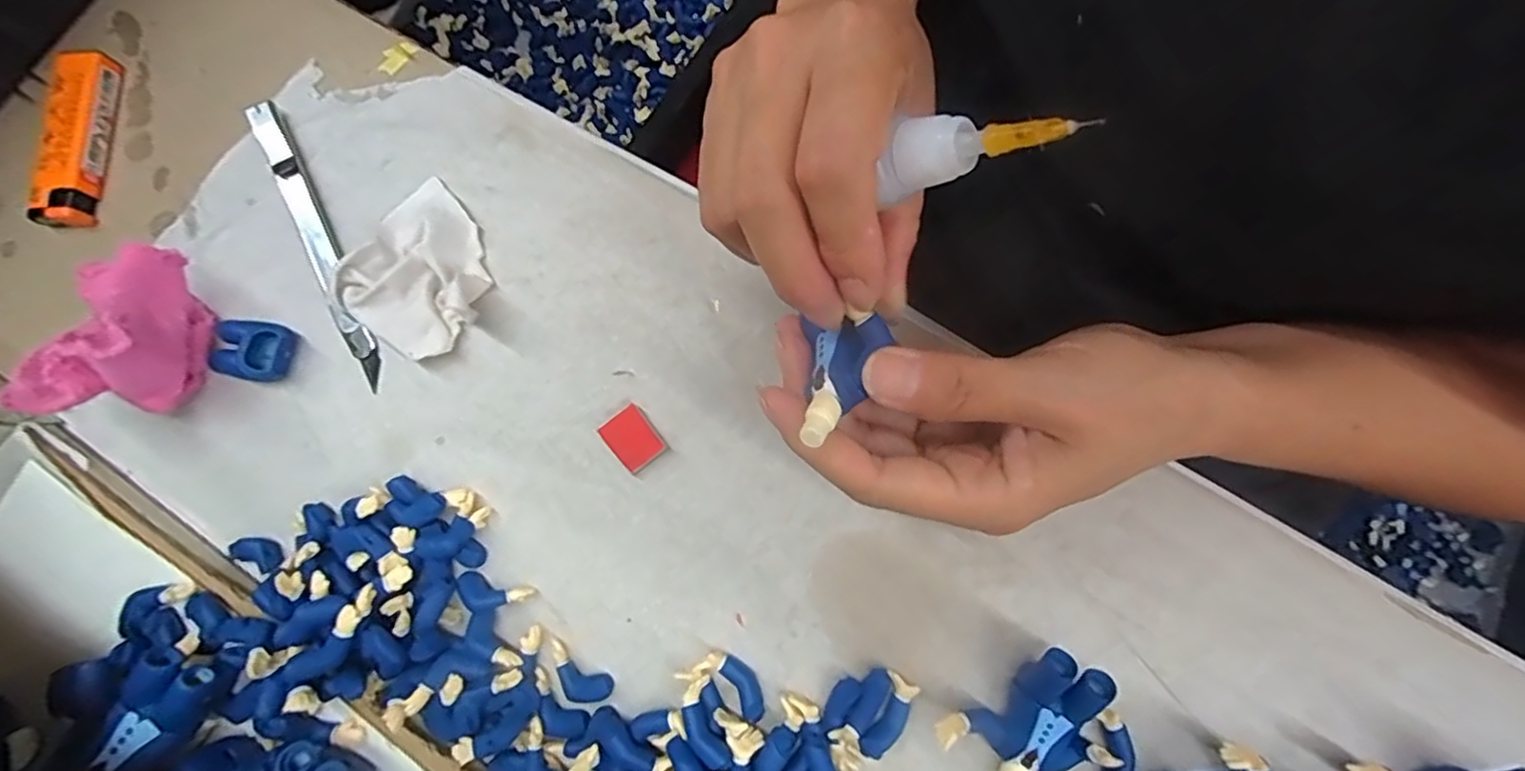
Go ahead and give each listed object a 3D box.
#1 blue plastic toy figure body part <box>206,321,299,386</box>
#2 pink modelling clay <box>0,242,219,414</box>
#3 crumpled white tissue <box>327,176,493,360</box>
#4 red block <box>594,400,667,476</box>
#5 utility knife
[{"bbox_3d":[-0.210,-0.014,0.264,0.030,0.012,0.023,7,80,6],"label":"blue plastic toy figure body part"},{"bbox_3d":[-0.247,-0.020,0.249,0.047,0.039,0.058,-15,79,1],"label":"pink modelling clay"},{"bbox_3d":[-0.139,-0.049,0.264,0.059,0.019,0.063,33,83,10],"label":"crumpled white tissue"},{"bbox_3d":[-0.051,0.021,0.254,0.018,0.005,0.024,-38,79,-3],"label":"red block"},{"bbox_3d":[-0.189,-0.063,0.273,0.012,0.009,0.134,-28,78,-1],"label":"utility knife"}]

